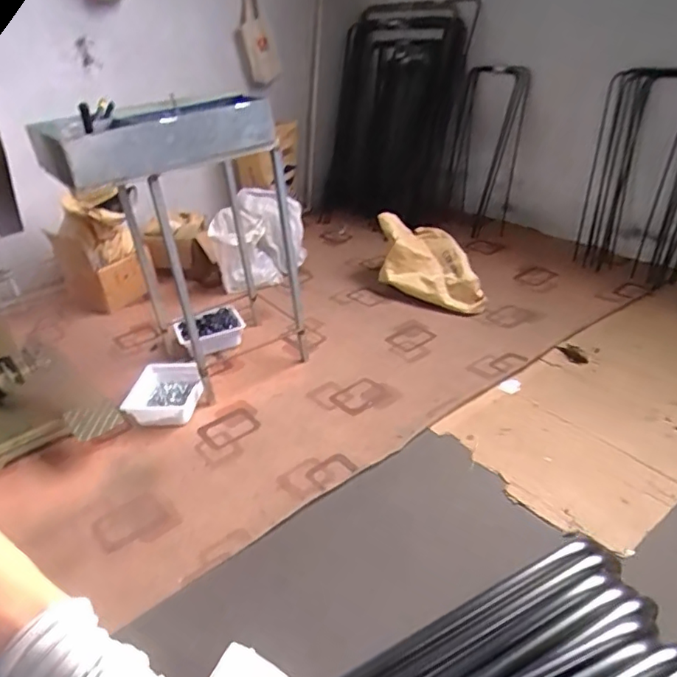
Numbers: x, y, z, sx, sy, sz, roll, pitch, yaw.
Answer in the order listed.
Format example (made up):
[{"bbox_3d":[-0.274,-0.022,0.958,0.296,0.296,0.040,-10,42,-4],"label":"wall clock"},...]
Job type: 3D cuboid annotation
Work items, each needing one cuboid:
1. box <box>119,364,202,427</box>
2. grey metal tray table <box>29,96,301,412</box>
[{"bbox_3d":[-0.582,0.192,1.862,0.253,0.098,0.238,-4,32,6],"label":"box"},{"bbox_3d":[-0.433,-0.272,1.728,0.655,0.843,0.345,-18,33,-21],"label":"grey metal tray table"}]

